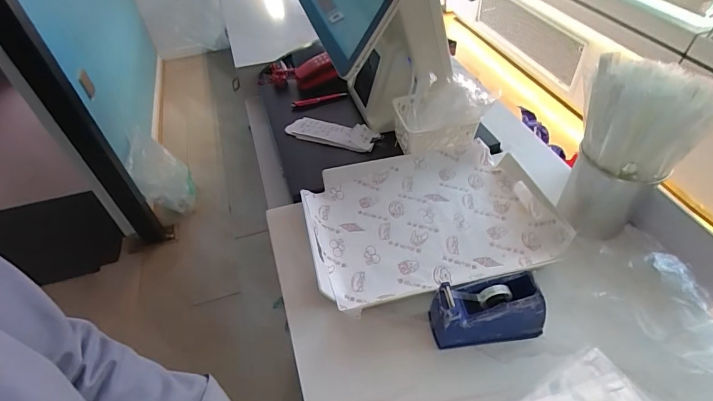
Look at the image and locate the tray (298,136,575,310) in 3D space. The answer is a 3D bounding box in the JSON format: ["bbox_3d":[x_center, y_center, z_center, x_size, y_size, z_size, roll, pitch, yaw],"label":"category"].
[{"bbox_3d":[0.115,0.028,0.632,0.382,0.038,0.261,-10,47,-6],"label":"tray"}]

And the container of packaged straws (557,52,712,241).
[{"bbox_3d":[0.377,-0.073,0.554,0.136,0.257,0.116,29,54,27],"label":"container of packaged straws"}]

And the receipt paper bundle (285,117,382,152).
[{"bbox_3d":[-0.048,-0.141,0.792,0.188,0.031,0.057,15,49,17],"label":"receipt paper bundle"}]

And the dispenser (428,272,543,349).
[{"bbox_3d":[0.166,0.140,0.496,0.134,0.089,0.053,-6,47,-2],"label":"dispenser"}]

